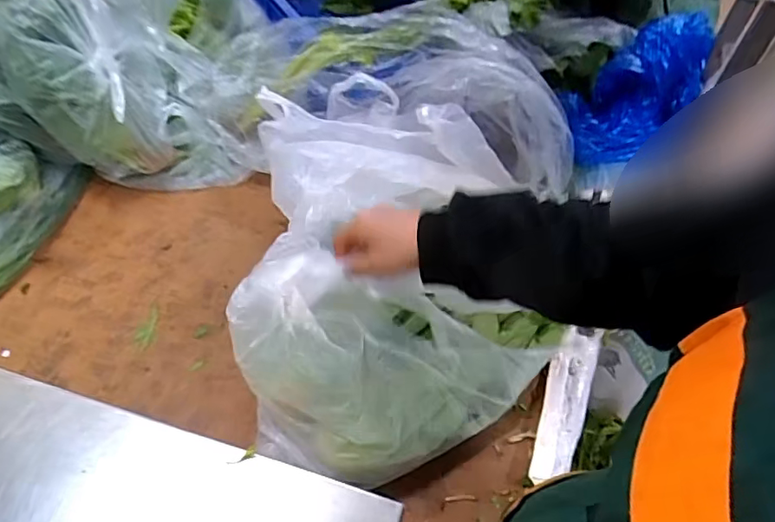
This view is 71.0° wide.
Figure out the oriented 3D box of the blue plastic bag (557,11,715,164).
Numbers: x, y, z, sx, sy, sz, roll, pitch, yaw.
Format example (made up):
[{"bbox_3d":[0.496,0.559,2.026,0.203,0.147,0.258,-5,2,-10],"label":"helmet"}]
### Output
[{"bbox_3d":[0.351,-0.248,0.776,0.265,0.085,0.122,-48,63,0],"label":"blue plastic bag"}]

